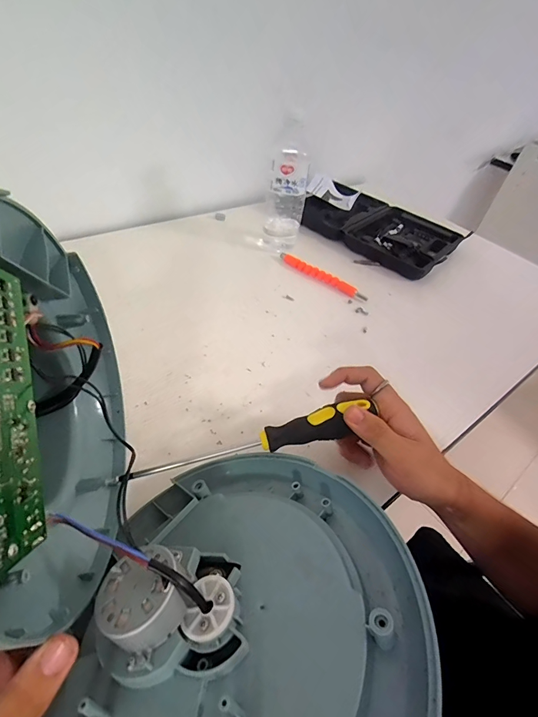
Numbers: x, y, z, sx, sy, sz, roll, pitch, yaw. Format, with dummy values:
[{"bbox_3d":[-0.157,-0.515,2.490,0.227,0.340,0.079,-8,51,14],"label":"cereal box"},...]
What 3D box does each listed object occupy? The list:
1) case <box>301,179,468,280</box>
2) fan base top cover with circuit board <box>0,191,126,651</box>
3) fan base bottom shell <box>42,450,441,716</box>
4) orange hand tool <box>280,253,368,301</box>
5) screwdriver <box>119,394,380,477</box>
[{"bbox_3d":[0.216,-0.266,0.707,0.289,0.031,0.204,34,49,21],"label":"case"},{"bbox_3d":[-0.140,0.028,0.230,0.056,0.245,0.238,-13,52,-17],"label":"fan base top cover with circuit board"},{"bbox_3d":[-0.016,0.144,0.204,0.203,0.054,0.237,-6,33,9],"label":"fan base bottom shell"},{"bbox_3d":[0.086,-0.137,0.586,0.166,0.012,0.018,34,49,21],"label":"orange hand tool"},{"bbox_3d":[-0.012,0.072,0.310,0.212,0.019,0.024,-15,51,-2],"label":"screwdriver"}]

